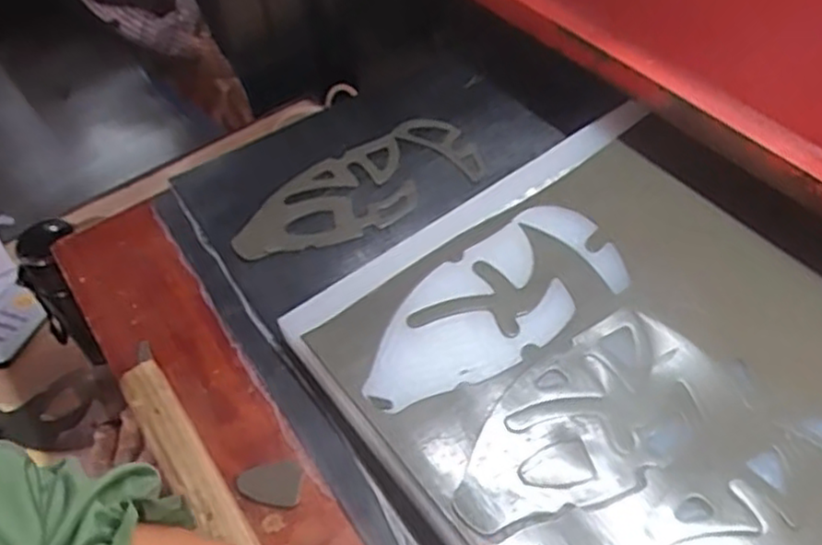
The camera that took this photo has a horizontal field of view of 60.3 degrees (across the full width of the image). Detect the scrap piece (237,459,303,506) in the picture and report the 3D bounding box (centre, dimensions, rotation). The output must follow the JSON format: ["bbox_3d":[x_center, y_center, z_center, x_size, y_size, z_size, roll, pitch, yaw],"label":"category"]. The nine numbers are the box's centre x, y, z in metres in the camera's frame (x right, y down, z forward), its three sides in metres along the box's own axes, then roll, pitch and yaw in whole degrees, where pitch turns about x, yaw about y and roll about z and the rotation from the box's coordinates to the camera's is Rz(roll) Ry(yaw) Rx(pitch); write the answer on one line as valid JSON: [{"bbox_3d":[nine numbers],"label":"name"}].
[{"bbox_3d":[-0.102,0.151,0.514,0.046,0.006,0.034,1,51,4],"label":"scrap piece"}]

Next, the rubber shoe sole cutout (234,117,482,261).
[{"bbox_3d":[-0.054,-0.080,0.689,0.248,0.010,0.106,-23,54,-11],"label":"rubber shoe sole cutout"}]

